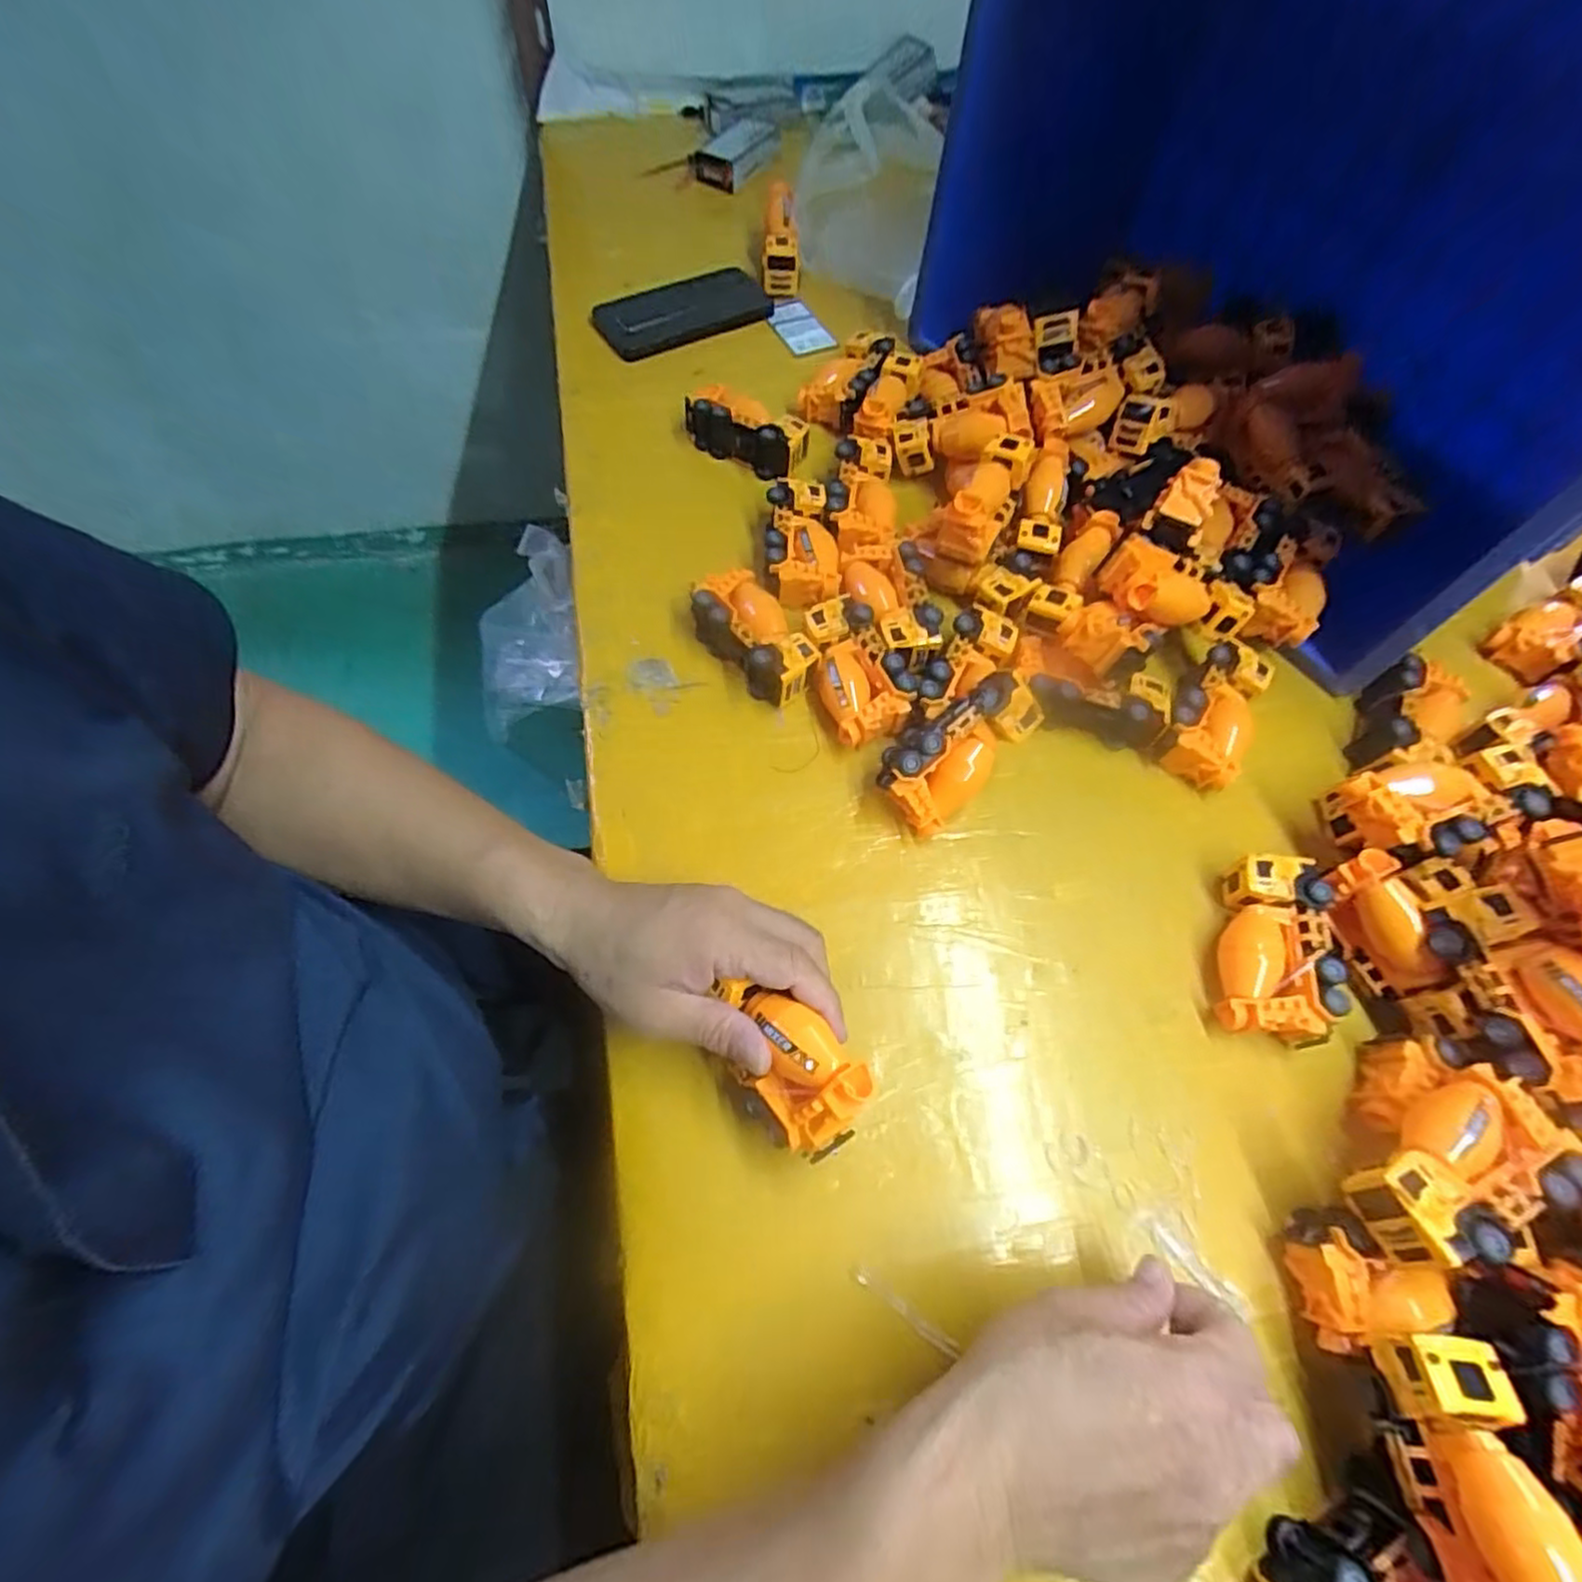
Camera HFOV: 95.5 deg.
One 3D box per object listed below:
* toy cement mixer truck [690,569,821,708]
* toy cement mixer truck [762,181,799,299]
[{"bbox_3d":[-0.023,-0.111,0.502,0.057,0.037,0.102,-37,70,-19],"label":"toy cement mixer truck"},{"bbox_3d":[-0.009,-0.561,0.724,0.035,0.046,0.135,2,63,-2],"label":"toy cement mixer truck"}]

